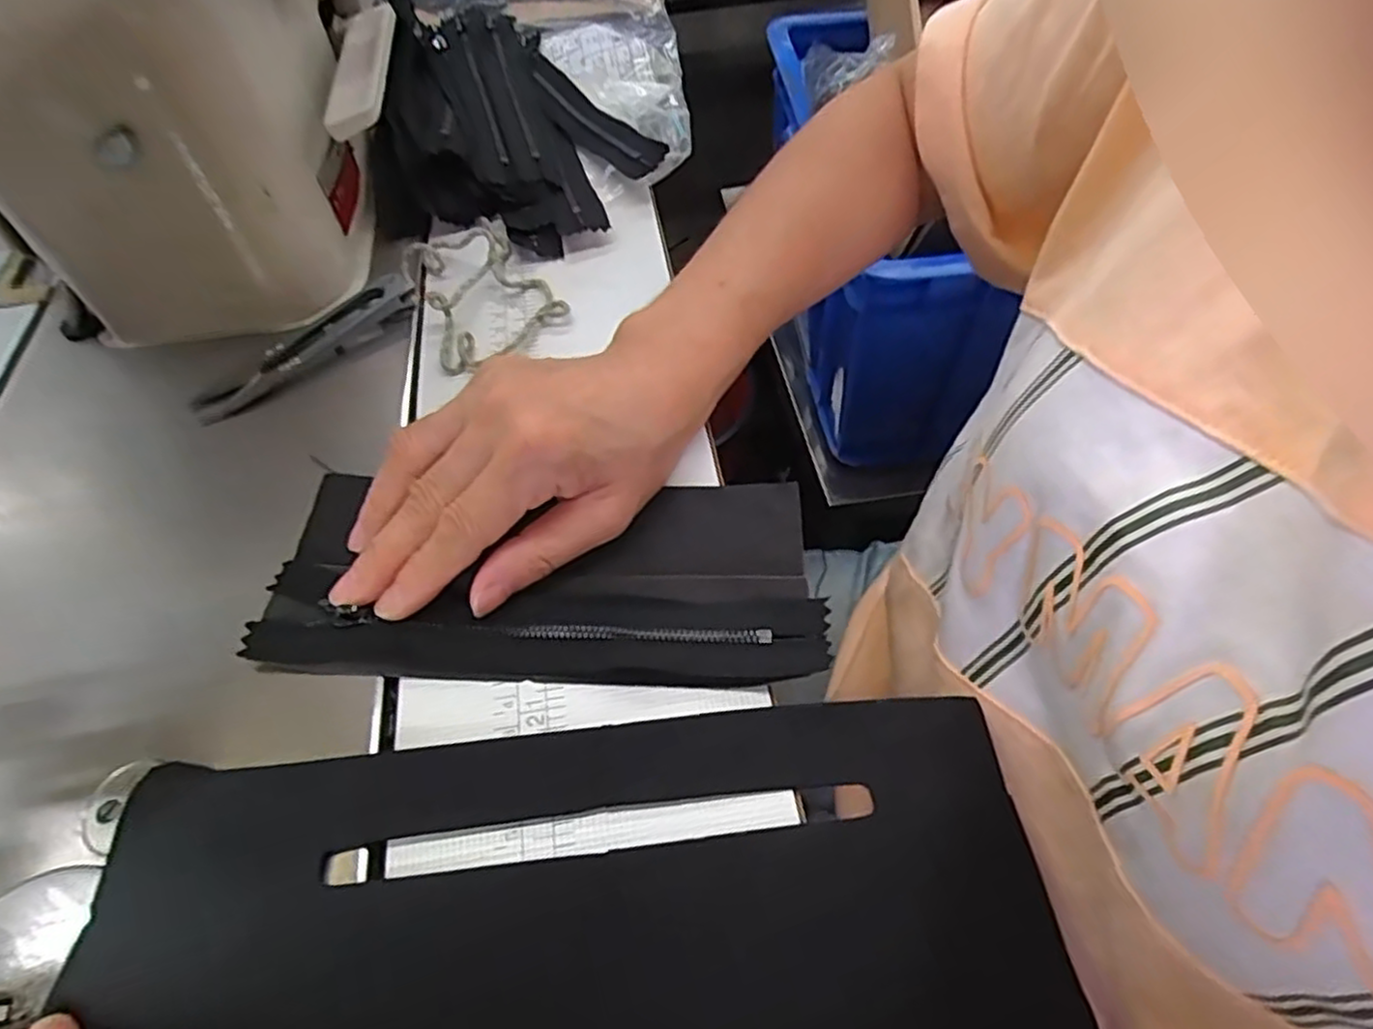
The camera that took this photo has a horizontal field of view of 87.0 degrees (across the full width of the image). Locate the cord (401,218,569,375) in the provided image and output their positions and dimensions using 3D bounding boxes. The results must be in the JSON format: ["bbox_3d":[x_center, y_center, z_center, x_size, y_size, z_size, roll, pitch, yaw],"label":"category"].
[{"bbox_3d":[-0.104,-0.113,0.344,0.061,0.013,0.098,-29,58,-18],"label":"cord"}]

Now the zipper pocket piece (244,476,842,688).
[{"bbox_3d":[-0.051,0.021,0.254,0.185,0.010,0.085,-4,56,0],"label":"zipper pocket piece"}]

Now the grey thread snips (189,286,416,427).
[{"bbox_3d":[-0.168,-0.074,0.321,0.103,0.007,0.020,-39,62,-23],"label":"grey thread snips"}]

